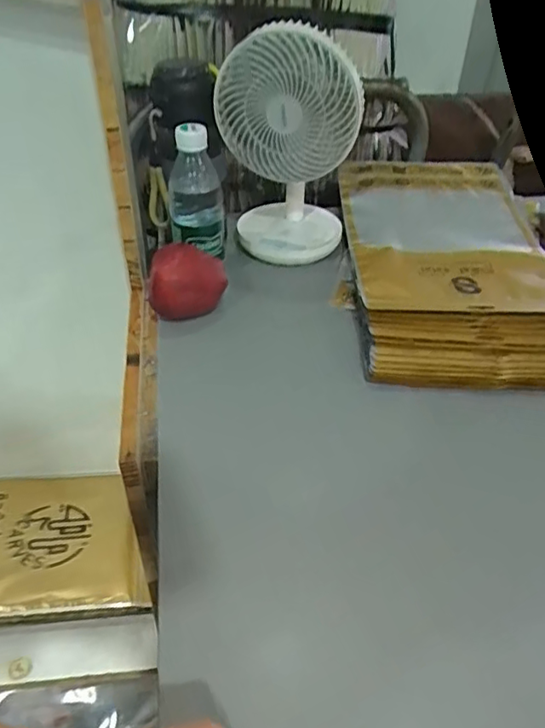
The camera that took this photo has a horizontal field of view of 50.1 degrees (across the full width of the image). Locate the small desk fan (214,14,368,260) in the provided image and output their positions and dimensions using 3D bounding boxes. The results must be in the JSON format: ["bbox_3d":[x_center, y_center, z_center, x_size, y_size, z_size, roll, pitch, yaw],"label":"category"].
[{"bbox_3d":[0.016,-0.249,0.672,0.148,0.238,0.103,-9,41,-13],"label":"small desk fan"}]

